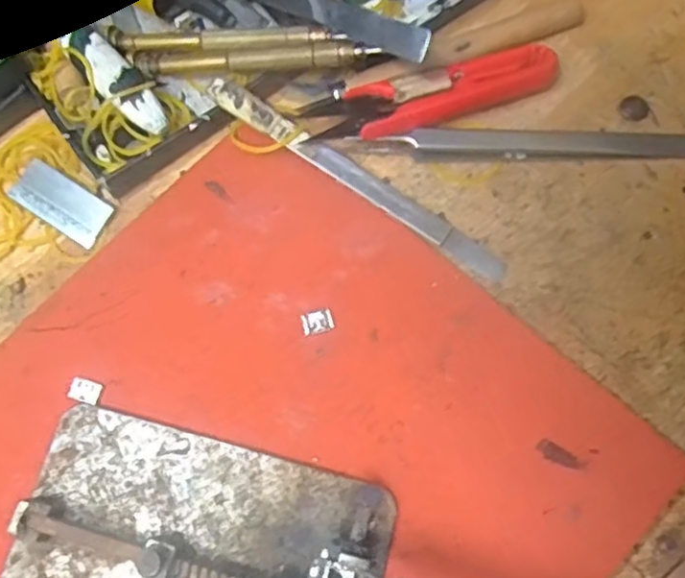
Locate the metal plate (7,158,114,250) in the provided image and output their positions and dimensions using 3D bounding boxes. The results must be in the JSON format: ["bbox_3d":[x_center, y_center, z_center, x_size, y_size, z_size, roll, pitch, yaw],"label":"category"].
[{"bbox_3d":[-0.108,-0.033,0.262,0.038,0.006,0.018,31,76,10],"label":"metal plate"}]

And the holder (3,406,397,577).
[{"bbox_3d":[-0.048,0.087,0.213,0.113,0.020,0.079,14,74,6],"label":"holder"}]

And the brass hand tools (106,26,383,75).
[{"bbox_3d":[-0.040,-0.090,0.263,0.102,0.021,0.017,6,73,4],"label":"brass hand tools"}]

